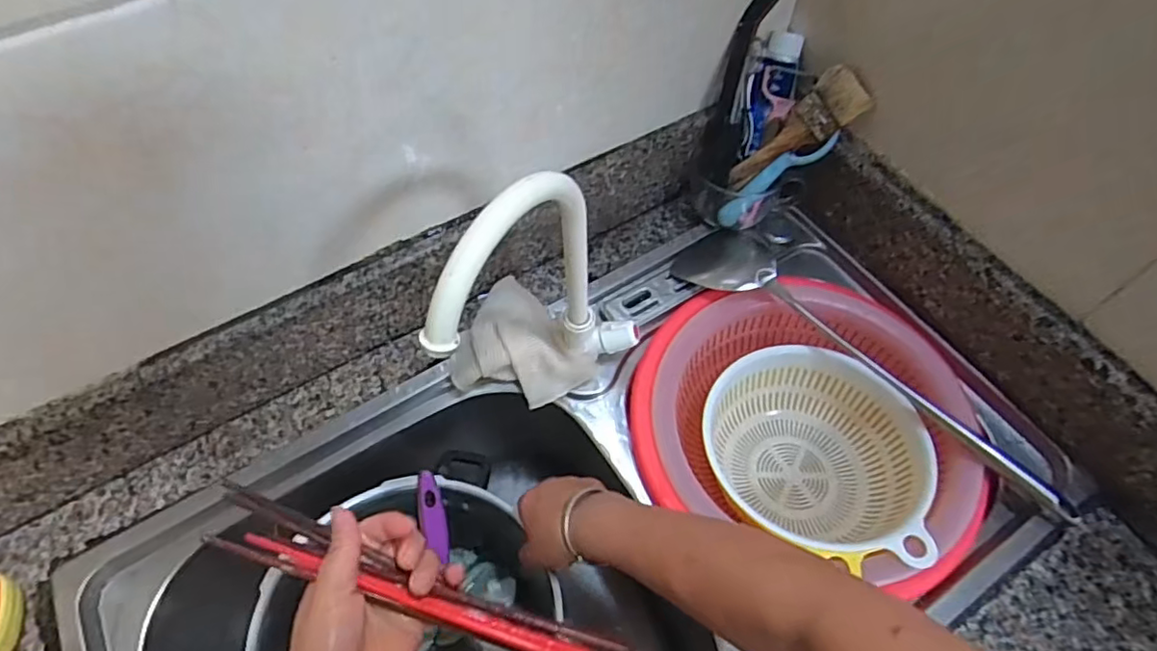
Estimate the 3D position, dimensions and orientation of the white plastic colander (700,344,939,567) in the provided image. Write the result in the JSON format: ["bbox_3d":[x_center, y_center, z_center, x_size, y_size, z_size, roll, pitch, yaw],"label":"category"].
[{"bbox_3d":[0.225,0.121,0.612,0.200,0.101,0.202,13,59,9],"label":"white plastic colander"}]

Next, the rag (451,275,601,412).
[{"bbox_3d":[-0.070,0.022,0.614,0.115,0.040,0.137,-32,62,-18],"label":"rag"}]

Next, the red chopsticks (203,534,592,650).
[{"bbox_3d":[-0.093,0.180,0.397,0.282,0.017,0.016,20,59,-2],"label":"red chopsticks"}]

